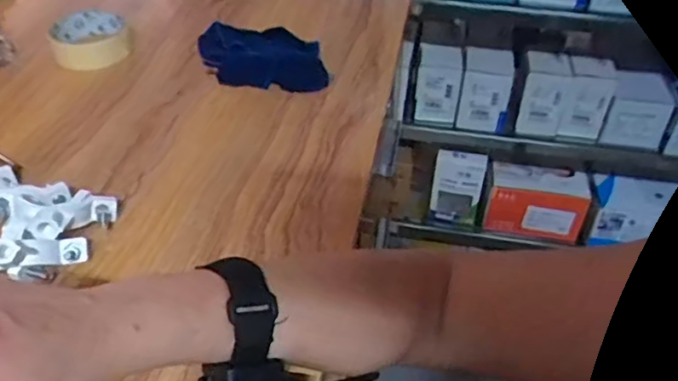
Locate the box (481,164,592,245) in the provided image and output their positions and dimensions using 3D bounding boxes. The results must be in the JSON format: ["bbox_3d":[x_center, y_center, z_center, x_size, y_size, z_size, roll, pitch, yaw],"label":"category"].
[{"bbox_3d":[0.345,0.018,1.072,0.160,0.108,0.075,8,41,8],"label":"box"}]

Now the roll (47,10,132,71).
[{"bbox_3d":[-0.273,-0.167,0.672,0.079,0.028,0.087,-12,42,-15],"label":"roll"}]

